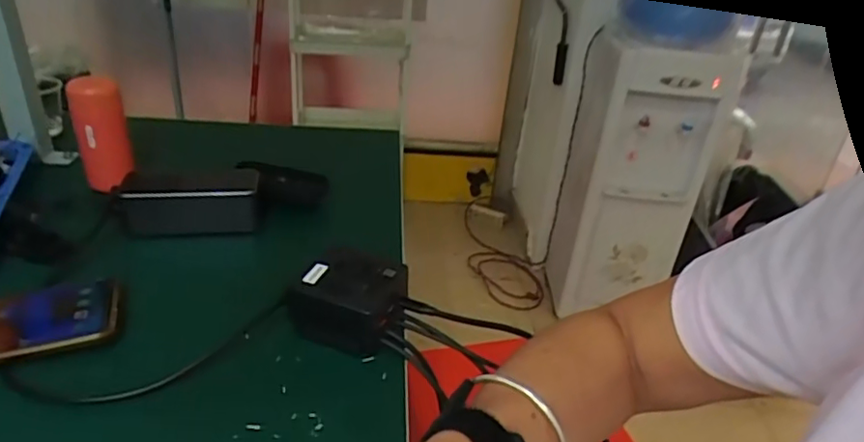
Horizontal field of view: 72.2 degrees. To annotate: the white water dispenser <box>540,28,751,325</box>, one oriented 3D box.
[{"bbox_3d":[0.568,-0.134,1.686,0.311,0.769,0.363,4,30,-4],"label":"white water dispenser"}]

